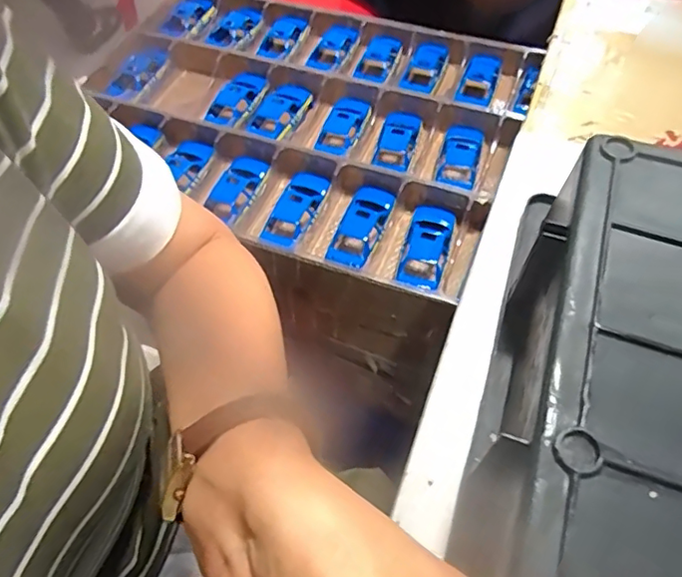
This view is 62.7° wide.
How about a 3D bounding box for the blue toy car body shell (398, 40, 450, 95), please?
[{"bbox_3d":[0.119,-0.318,0.810,0.056,0.039,0.068,21,59,17],"label":"blue toy car body shell"}]

